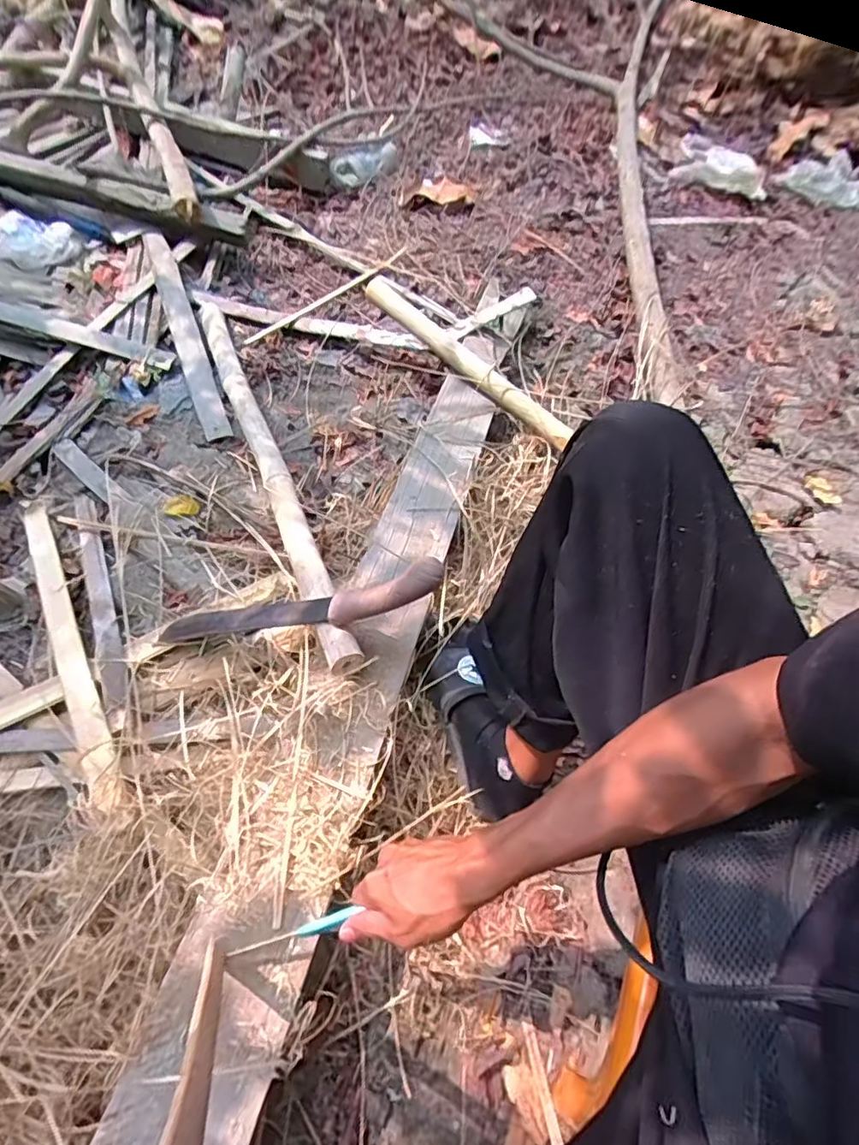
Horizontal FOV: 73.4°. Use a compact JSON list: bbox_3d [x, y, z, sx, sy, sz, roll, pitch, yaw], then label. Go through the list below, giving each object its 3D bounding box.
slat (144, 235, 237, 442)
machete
[{"bbox_3d":[-0.462,-0.462,1.075,0.051,0.018,0.560,-24,64,-5],"label":"slat"},{"bbox_3d":[-0.162,0.041,0.656,0.383,0.027,0.050,-11,52,29],"label":"machete"}]

